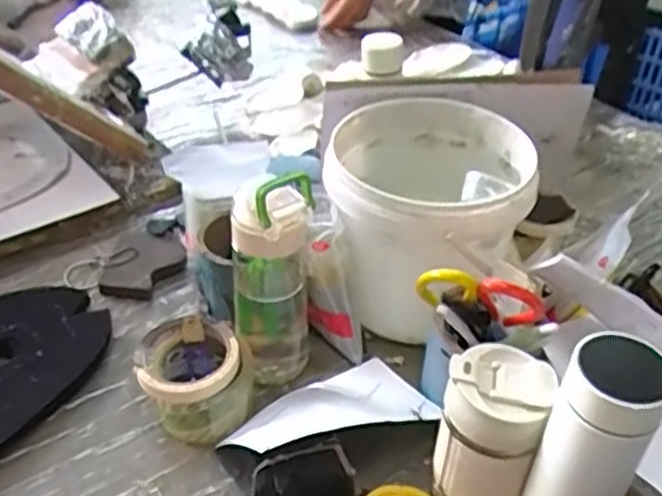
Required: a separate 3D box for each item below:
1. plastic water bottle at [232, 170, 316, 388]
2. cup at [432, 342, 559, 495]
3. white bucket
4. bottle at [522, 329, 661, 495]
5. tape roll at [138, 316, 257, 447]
[{"bbox_3d":[-0.055,0.027,0.672,0.077,0.227,0.066,-3,39,-6],"label":"plastic water bottle"},{"bbox_3d":[0.128,0.155,0.579,0.075,0.147,0.069,1,39,-1],"label":"cup"},{"bbox_3d":[0.100,-0.026,0.772,0.208,0.187,0.222,5,39,4],"label":"white bucket"},{"bbox_3d":[0.181,0.163,0.511,0.063,0.227,0.060,26,44,27],"label":"bottle"},{"bbox_3d":[-0.127,0.124,0.669,0.103,0.075,0.091,-8,40,-13],"label":"tape roll"}]

